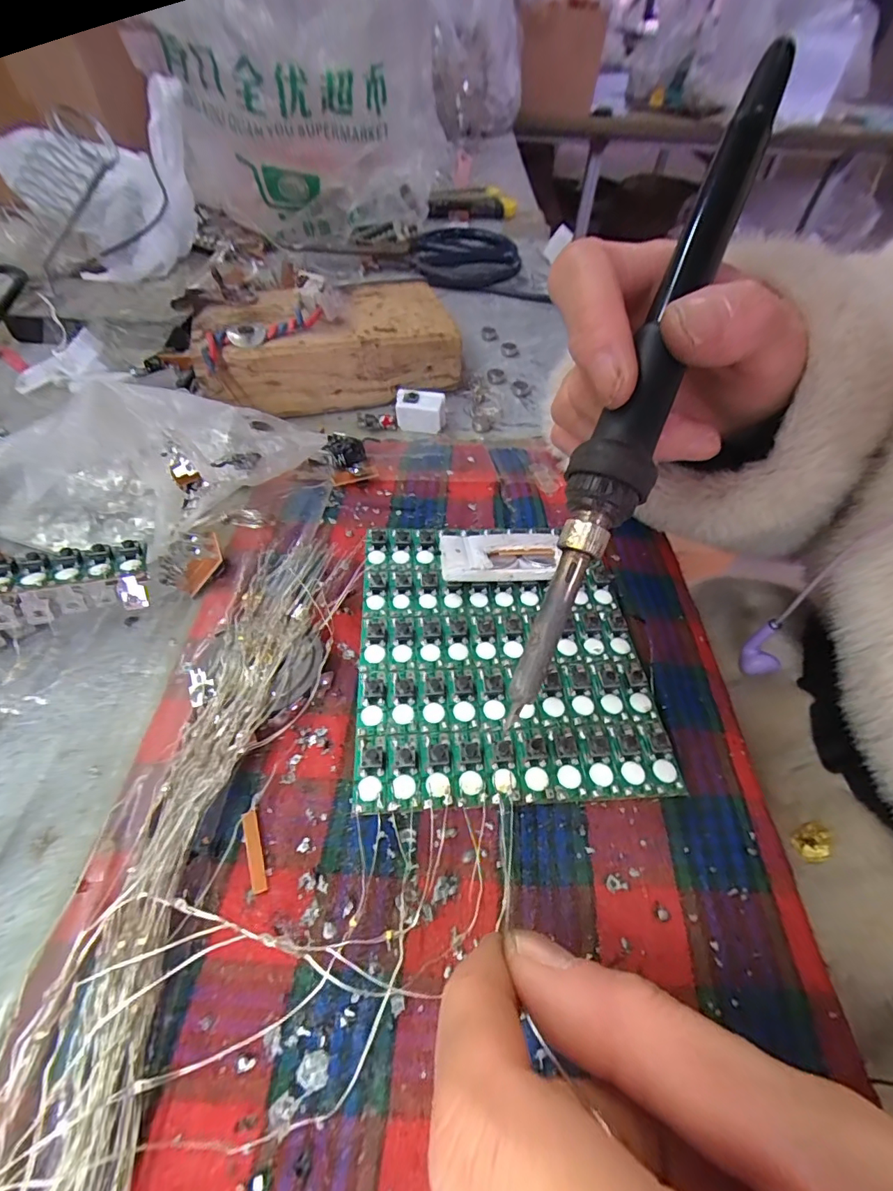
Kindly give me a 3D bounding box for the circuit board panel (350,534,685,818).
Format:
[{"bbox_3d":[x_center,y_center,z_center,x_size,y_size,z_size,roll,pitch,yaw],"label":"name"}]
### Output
[{"bbox_3d":[0.018,0.015,0.167,0.093,0.005,0.105,-3,53,-4],"label":"circuit board panel"}]

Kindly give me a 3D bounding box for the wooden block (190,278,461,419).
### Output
[{"bbox_3d":[-0.069,-0.146,0.286,0.143,0.043,0.082,-18,55,-16],"label":"wooden block"}]

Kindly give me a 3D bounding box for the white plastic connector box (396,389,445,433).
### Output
[{"bbox_3d":[-0.014,-0.103,0.270,0.027,0.019,0.011,6,52,2],"label":"white plastic connector box"}]

